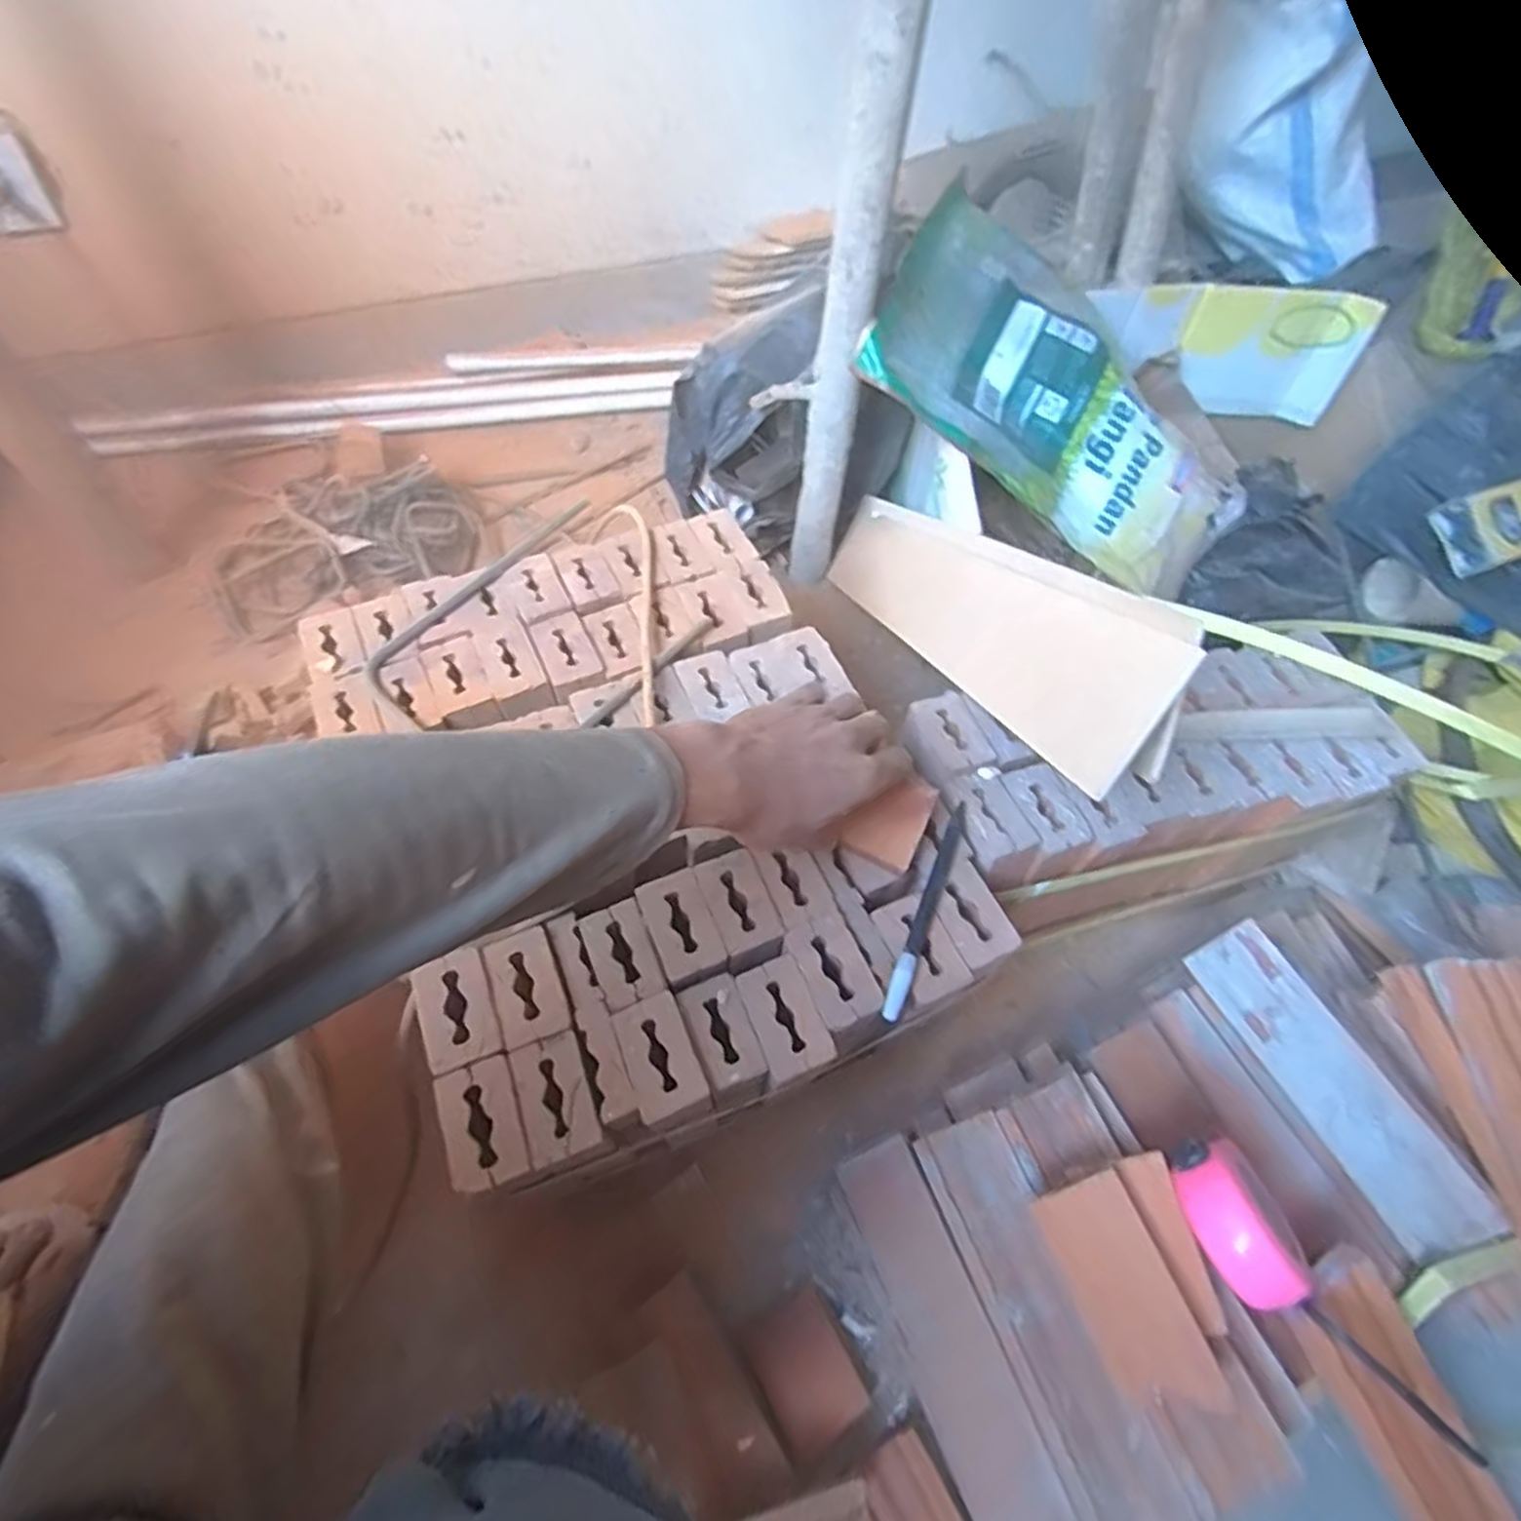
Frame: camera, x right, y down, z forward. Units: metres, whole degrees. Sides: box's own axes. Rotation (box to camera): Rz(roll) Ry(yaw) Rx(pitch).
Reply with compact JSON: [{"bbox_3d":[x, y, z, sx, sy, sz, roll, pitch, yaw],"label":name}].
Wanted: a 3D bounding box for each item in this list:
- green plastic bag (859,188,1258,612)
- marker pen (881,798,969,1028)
[{"bbox_3d":[0.309,-0.361,0.756,0.412,0.086,0.272,31,80,-3],"label":"green plastic bag"},{"bbox_3d":[0.104,0.089,0.475,0.011,0.007,0.151,23,60,10],"label":"marker pen"}]

